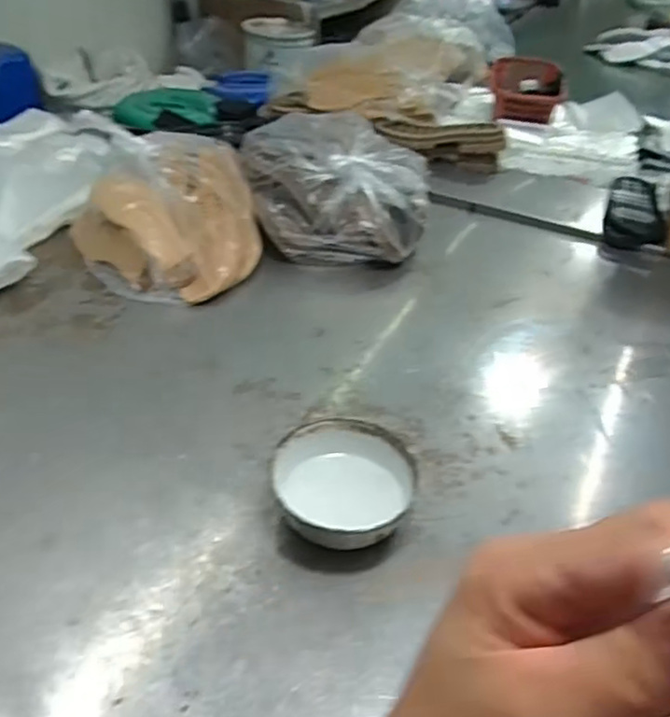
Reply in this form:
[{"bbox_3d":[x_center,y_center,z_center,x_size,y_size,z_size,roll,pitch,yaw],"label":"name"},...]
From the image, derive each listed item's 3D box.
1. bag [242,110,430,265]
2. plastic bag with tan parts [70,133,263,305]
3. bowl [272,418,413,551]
[{"bbox_3d":[-0.004,-0.278,1.092,0.309,0.177,0.269,5,38,1],"label":"bag"},{"bbox_3d":[-0.263,-0.223,1.041,0.273,0.131,0.314,-7,39,-14],"label":"plastic bag with tan parts"},{"bbox_3d":[0.009,0.126,0.702,0.140,0.052,0.132,3,38,-2],"label":"bowl"}]

